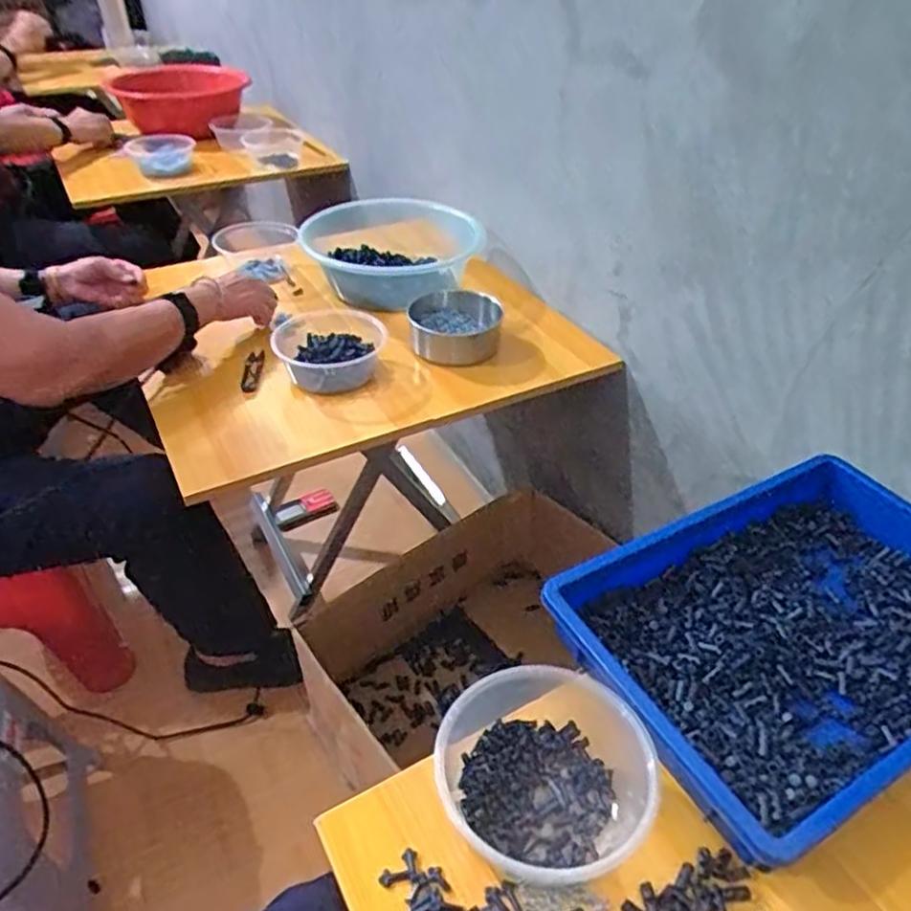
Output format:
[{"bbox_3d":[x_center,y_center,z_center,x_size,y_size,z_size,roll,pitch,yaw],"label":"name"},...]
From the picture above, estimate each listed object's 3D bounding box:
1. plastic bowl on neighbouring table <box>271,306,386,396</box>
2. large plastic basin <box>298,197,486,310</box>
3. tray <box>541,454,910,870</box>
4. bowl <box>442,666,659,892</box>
[{"bbox_3d":[-0.177,-0.152,0.966,0.155,0.063,0.160,-3,40,-6],"label":"plastic bowl on neighbouring table"},{"bbox_3d":[-0.101,-0.342,1.156,0.286,0.089,0.219,-8,41,-11],"label":"large plastic basin"},{"bbox_3d":[0.298,0.135,0.591,0.385,0.057,0.253,-20,44,-24],"label":"tray"},{"bbox_3d":[0.066,0.212,0.487,0.144,0.058,0.158,22,44,23],"label":"bowl"}]

